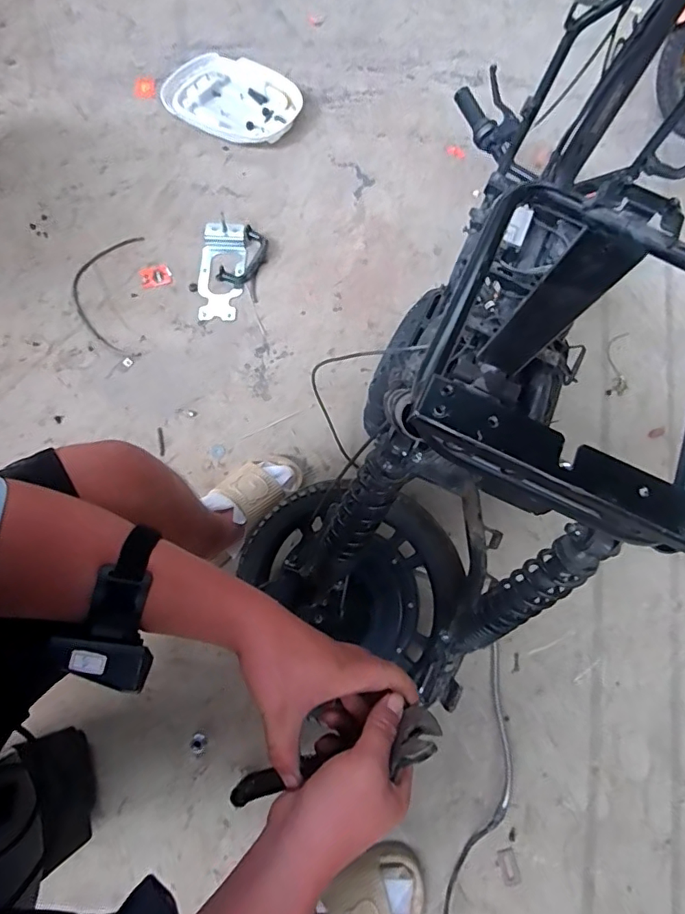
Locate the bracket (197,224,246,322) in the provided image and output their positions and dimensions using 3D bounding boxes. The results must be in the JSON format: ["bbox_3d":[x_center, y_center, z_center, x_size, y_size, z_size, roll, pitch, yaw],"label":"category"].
[{"bbox_3d":[-0.280,-0.430,1.165,0.101,0.022,0.256,0,69,-1],"label":"bracket"}]

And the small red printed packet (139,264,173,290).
[{"bbox_3d":[-0.425,-0.410,1.150,0.068,0.006,0.059,-15,70,-7],"label":"small red printed packet"}]

